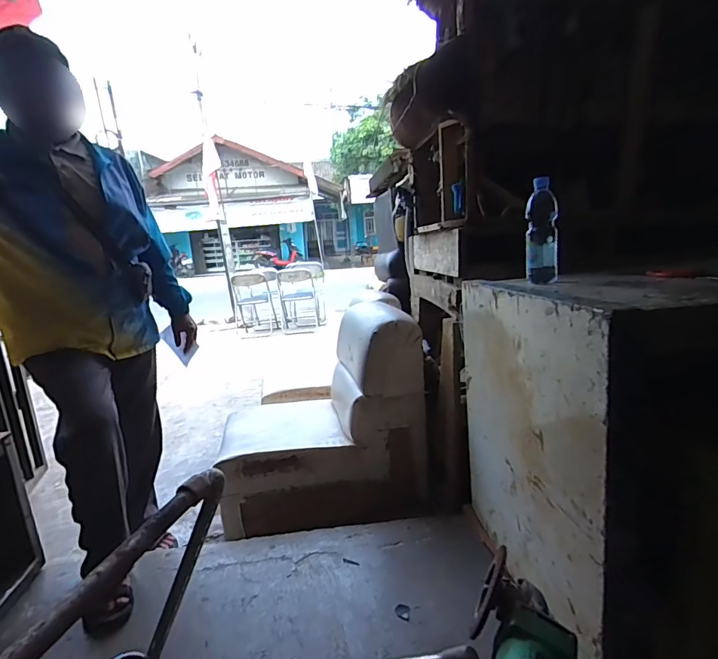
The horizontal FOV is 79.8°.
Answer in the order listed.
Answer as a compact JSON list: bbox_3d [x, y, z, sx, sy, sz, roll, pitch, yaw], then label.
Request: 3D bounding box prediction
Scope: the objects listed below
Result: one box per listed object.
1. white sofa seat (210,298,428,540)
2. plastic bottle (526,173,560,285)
[{"bbox_3d":[-0.157,0.291,1.678,0.733,0.675,0.537,-4,13,-12],"label":"white sofa seat"},{"bbox_3d":[0.435,-0.229,1.013,0.073,0.233,0.081,5,14,26],"label":"plastic bottle"}]

